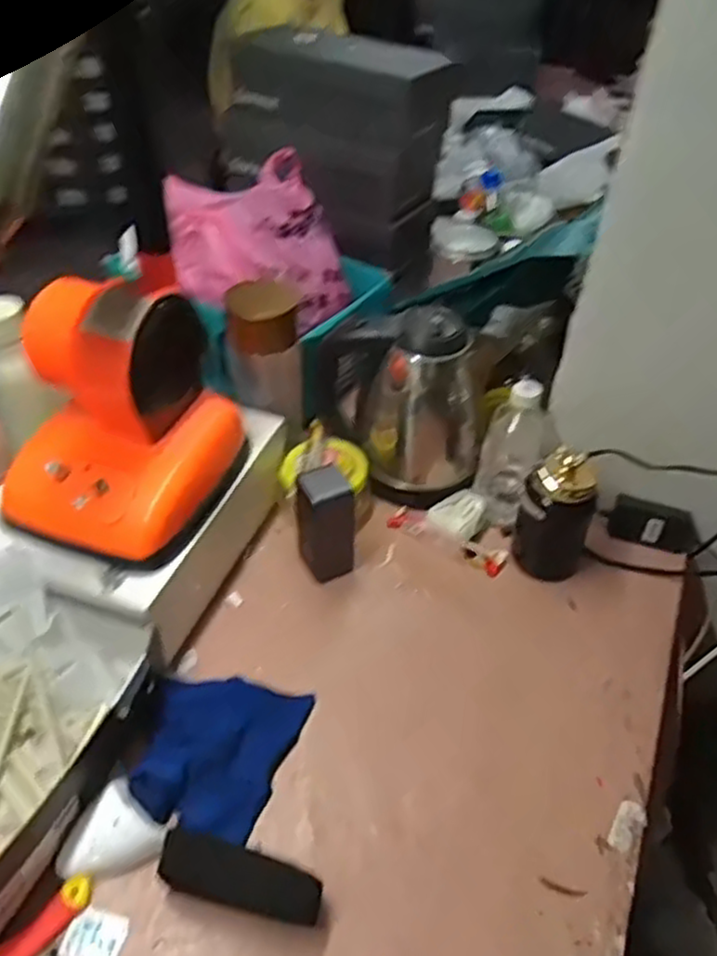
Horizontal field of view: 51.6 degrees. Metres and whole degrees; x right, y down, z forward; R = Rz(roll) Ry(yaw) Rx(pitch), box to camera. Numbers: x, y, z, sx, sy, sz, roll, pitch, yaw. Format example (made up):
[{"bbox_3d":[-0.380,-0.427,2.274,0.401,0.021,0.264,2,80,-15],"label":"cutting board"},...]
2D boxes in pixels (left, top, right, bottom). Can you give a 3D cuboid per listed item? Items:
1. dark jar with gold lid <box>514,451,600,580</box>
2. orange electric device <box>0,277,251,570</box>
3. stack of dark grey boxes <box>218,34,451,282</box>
[{"bbox_3d":[0.218,0.040,0.818,0.080,0.155,0.063,18,45,14],"label":"dark jar with gold lid"},{"bbox_3d":[-0.229,-0.063,0.693,0.175,0.190,0.197,14,45,11],"label":"orange electric device"},{"bbox_3d":[-0.017,-0.501,1.110,0.288,0.254,0.189,28,49,23],"label":"stack of dark grey boxes"}]

